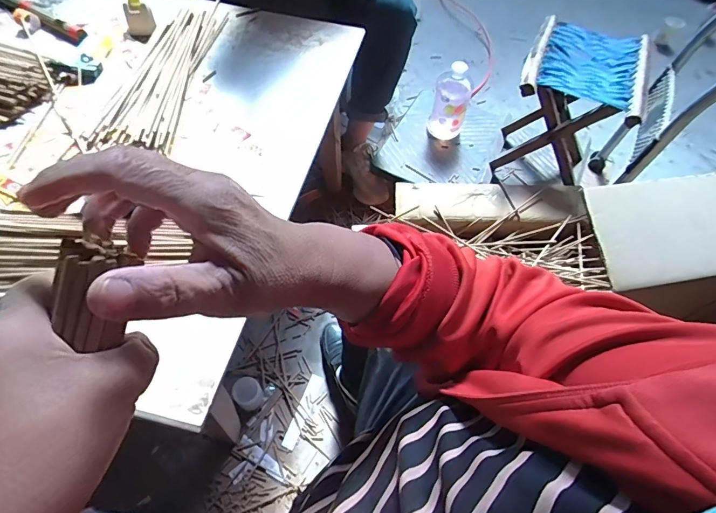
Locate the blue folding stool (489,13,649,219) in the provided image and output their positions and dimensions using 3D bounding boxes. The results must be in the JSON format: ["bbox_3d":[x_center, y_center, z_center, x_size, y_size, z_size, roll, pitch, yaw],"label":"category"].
[{"bbox_3d":[0.507,-0.365,1.022,0.246,0.307,0.325,23,61,10],"label":"blue folding stool"}]

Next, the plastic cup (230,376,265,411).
[{"bbox_3d":[-0.226,0.281,0.846,0.052,0.071,0.054,2,59,-3],"label":"plastic cup"}]

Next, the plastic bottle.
[{"bbox_3d":[0.247,-0.409,1.104,0.090,0.179,0.107,13,59,4],"label":"plastic bottle"}]

